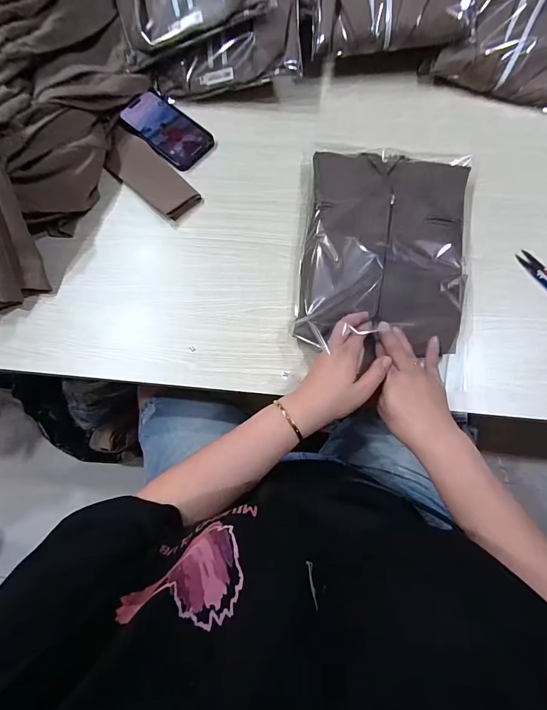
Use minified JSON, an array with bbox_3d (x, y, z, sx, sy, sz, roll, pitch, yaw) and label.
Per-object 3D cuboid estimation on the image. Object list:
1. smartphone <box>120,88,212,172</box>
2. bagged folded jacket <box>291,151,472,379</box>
[{"bbox_3d":[-0.176,-0.375,0.593,0.161,0.012,0.083,42,80,11],"label":"smartphone"},{"bbox_3d":[0.157,-0.152,0.502,0.225,0.036,0.307,8,76,4],"label":"bagged folded jacket"}]

